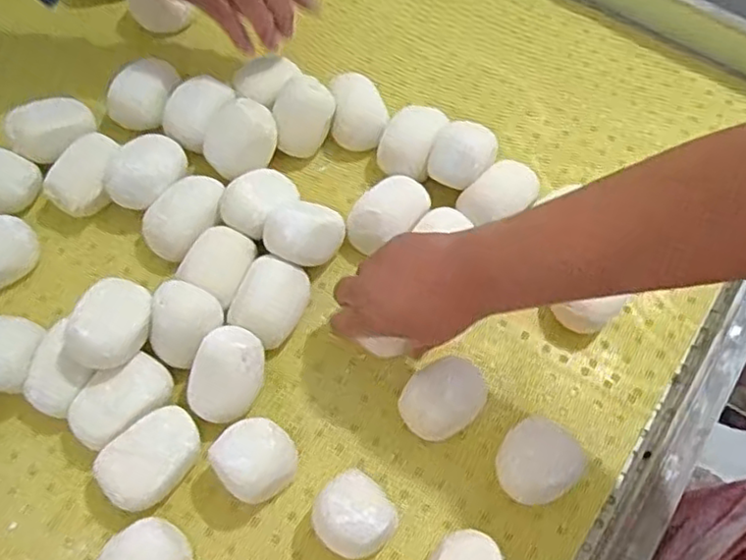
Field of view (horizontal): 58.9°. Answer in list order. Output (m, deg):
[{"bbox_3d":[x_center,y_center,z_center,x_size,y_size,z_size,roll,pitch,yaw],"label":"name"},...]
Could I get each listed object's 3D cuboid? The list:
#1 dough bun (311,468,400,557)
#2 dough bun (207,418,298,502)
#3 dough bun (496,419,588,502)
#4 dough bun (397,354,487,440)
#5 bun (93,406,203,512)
[{"bbox_3d":[-0.013,0.162,0.464,0.057,0.064,0.052,1,63,-1],"label":"dough bun"},{"bbox_3d":[-0.083,0.133,0.480,0.053,0.059,0.054,1,63,-1],"label":"dough bun"},{"bbox_3d":[0.116,0.134,0.479,0.053,0.061,0.054,0,66,-1],"label":"dough bun"},{"bbox_3d":[0.052,0.090,0.496,0.051,0.064,0.054,0,66,-1],"label":"dough bun"},{"bbox_3d":[-0.158,0.131,0.480,0.073,0.048,0.047,-39,72,-17],"label":"bun"}]

